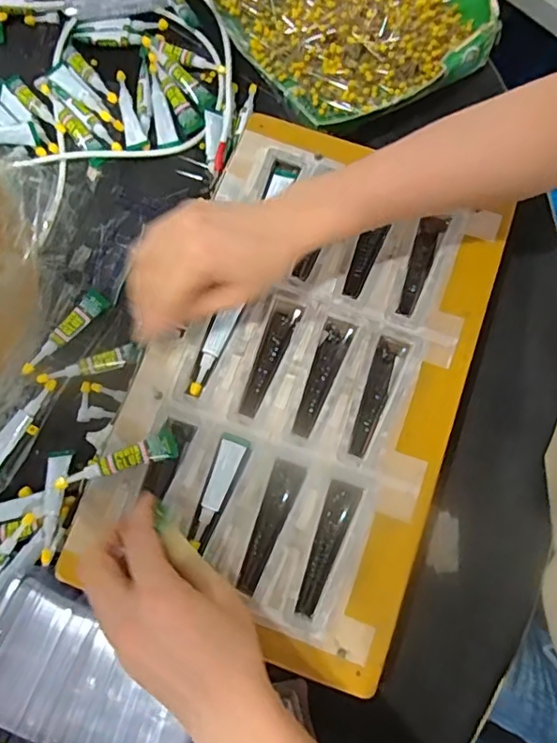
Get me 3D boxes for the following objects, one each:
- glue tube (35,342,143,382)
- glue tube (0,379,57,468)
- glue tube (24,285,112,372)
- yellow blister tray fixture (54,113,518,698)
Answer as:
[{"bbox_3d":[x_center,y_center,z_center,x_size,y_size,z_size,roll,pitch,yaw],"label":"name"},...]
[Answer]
[{"bbox_3d":[-0.144,-0.005,0.430,0.078,0.011,0.017,-15,78,-5],"label":"glue tube"},{"bbox_3d":[-0.198,0.040,0.422,0.019,0.007,0.081,33,79,7],"label":"glue tube"},{"bbox_3d":[-0.166,-0.029,0.436,0.017,0.011,0.083,36,79,6],"label":"glue tube"},{"bbox_3d":[0.019,0.005,0.415,0.222,0.040,0.366,20,78,3],"label":"yellow blister tray fixture"}]

